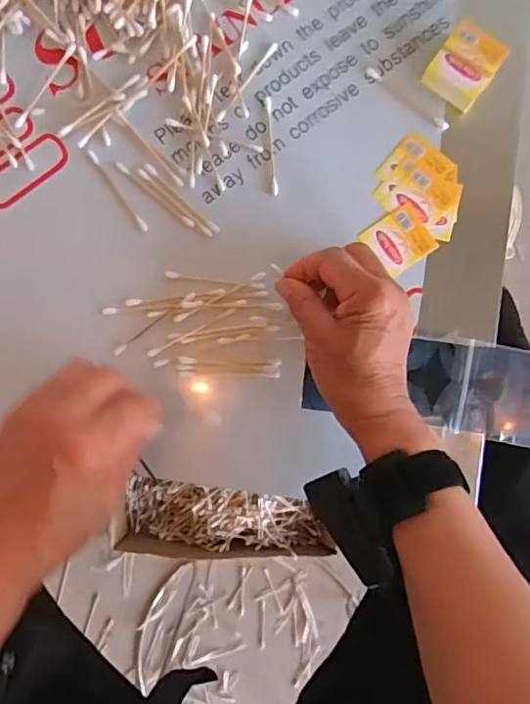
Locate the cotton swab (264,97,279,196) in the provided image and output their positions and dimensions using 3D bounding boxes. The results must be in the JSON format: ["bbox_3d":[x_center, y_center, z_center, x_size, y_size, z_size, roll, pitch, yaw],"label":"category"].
[{"bbox_3d":[0.005,-0.151,0.397,0.005,0.004,0.072,-4,87,-2],"label":"cotton swab"}]

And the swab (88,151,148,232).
[{"bbox_3d":[-0.107,-0.117,0.395,0.006,0.004,0.071,-36,88,-4],"label":"swab"}]

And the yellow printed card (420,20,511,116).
[{"bbox_3d":[0.142,-0.201,0.390,0.042,0.025,0.049,36,86,0],"label":"yellow printed card"}]

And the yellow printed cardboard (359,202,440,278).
[{"bbox_3d":[0.098,-0.082,0.397,0.041,0.004,0.041,-36,88,-4],"label":"yellow printed cardboard"}]

